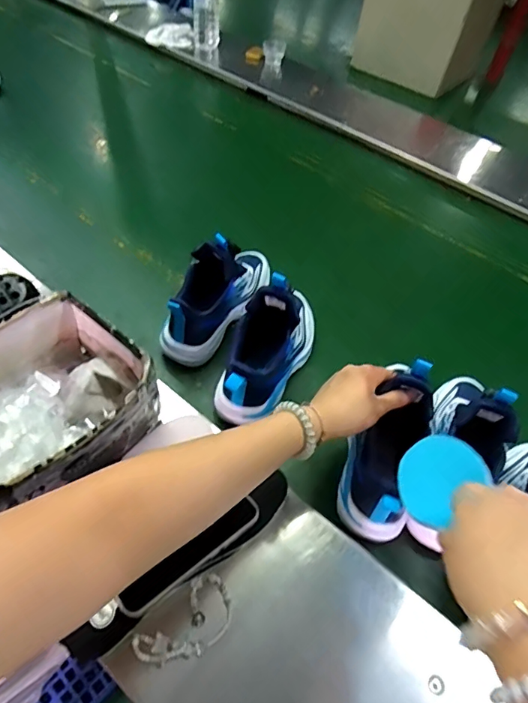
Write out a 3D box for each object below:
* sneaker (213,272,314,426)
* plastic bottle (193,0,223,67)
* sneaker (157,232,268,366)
[{"bbox_3d":[0.014,-0.027,0.614,0.079,0.139,0.223,20,52,13],"label":"sneaker"},{"bbox_3d":[-0.155,-0.926,1.304,0.082,0.246,0.092,0,50,-3],"label":"plastic bottle"},{"bbox_3d":[-0.064,-0.093,0.667,0.087,0.120,0.225,24,53,16],"label":"sneaker"}]

